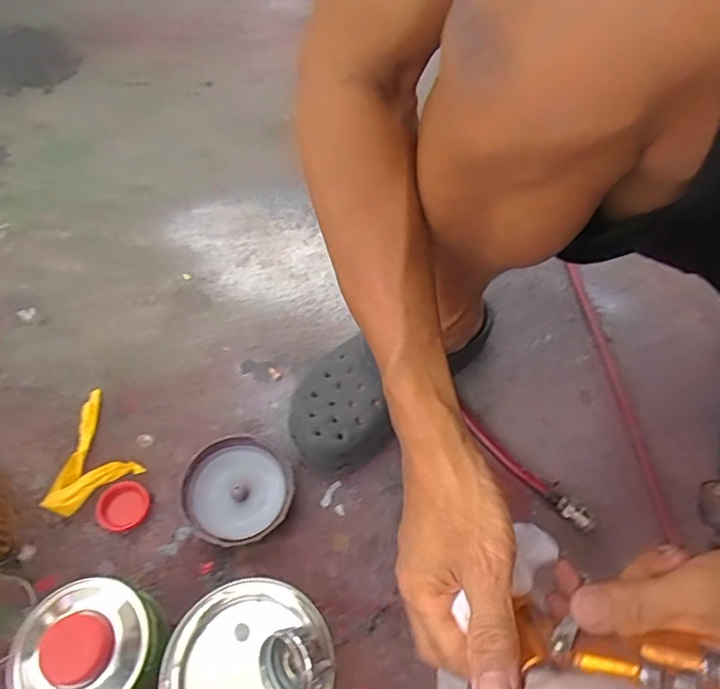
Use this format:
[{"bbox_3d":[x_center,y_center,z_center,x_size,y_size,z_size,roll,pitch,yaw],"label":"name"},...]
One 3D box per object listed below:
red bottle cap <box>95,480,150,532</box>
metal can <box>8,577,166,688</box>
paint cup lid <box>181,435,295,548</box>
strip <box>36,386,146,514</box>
[{"bbox_3d":[-0.233,0.159,0.525,0.048,0.012,0.045,0,57,0],"label":"red bottle cap"},{"bbox_3d":[-0.218,0.249,0.433,0.101,0.083,0.098,0,57,0],"label":"metal can"},{"bbox_3d":[-0.119,0.144,0.529,0.100,0.031,0.100,0,57,0],"label":"paint cup lid"},{"bbox_3d":[-0.290,0.108,0.546,0.091,0.021,0.116,-35,63,-20],"label":"strip"}]

